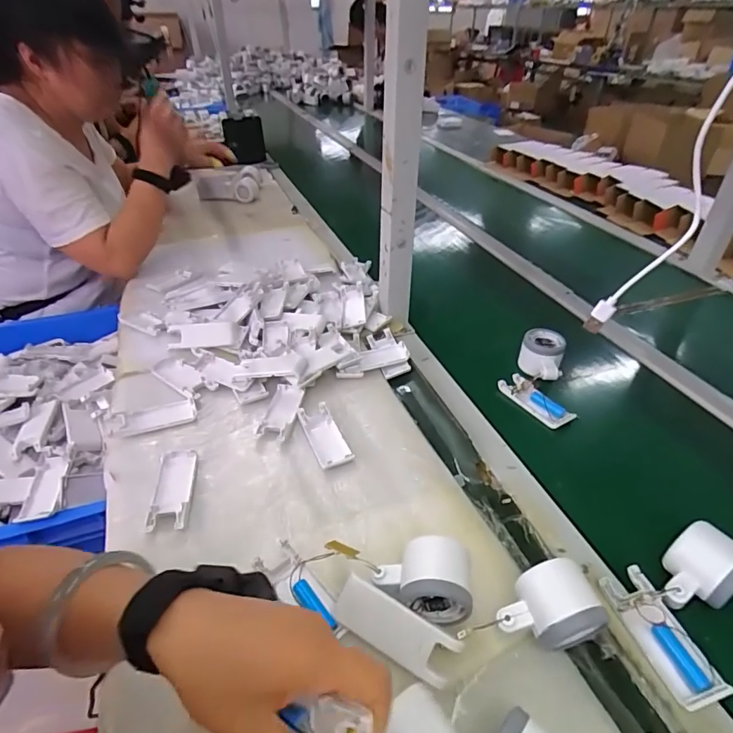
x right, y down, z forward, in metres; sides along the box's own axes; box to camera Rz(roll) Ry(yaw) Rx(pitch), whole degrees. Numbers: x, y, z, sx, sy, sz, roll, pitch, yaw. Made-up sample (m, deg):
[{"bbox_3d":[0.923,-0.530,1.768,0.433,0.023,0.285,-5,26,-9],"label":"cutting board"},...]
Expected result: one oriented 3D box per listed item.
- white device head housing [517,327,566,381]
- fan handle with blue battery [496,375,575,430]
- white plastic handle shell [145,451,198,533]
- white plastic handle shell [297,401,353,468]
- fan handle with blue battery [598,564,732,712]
[{"bbox_3d":[0.255,-0.017,0.693,0.058,0.048,0.079,11,38,13],"label":"white device head housing"},{"bbox_3d":[0.230,0.048,0.649,0.039,0.016,0.103,-20,42,-26],"label":"fan handle with blue battery"},{"bbox_3d":[-0.209,0.132,0.508,0.041,0.011,0.099,-4,38,-7],"label":"white plastic handle shell"},{"bbox_3d":[-0.052,0.083,0.578,0.040,0.009,0.102,-14,40,-19],"label":"white plastic handle shell"},{"bbox_3d":[0.247,0.224,0.399,0.038,0.027,0.105,-9,38,-14],"label":"fan handle with blue battery"}]

